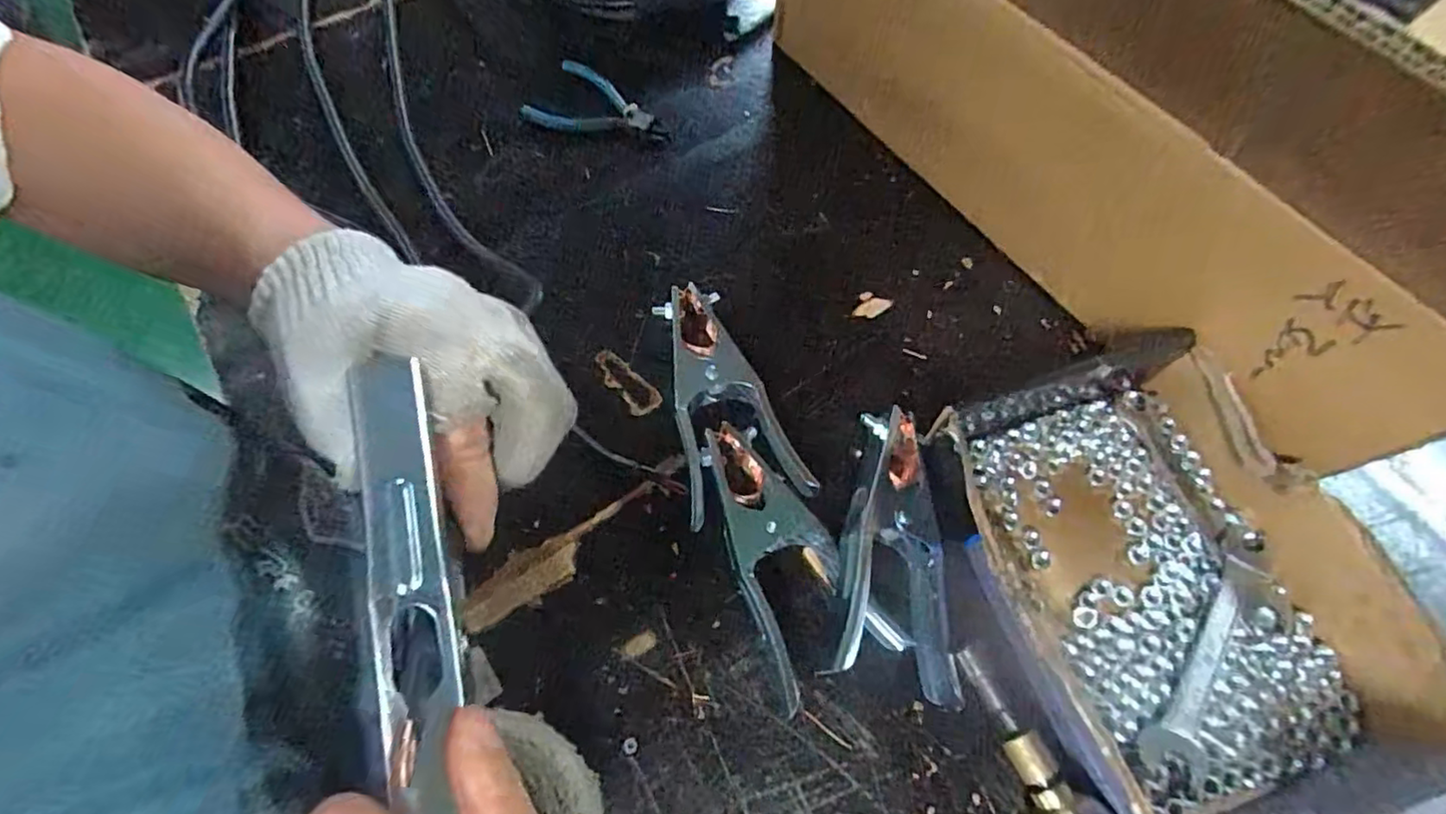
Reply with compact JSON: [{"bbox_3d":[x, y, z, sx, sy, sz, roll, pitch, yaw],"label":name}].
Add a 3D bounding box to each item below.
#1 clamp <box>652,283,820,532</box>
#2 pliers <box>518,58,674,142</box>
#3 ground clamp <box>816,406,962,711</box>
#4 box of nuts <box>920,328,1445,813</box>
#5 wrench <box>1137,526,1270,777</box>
[{"bbox_3d":[-0.005,-0.009,0.414,0.076,0.026,0.159,-17,67,-8],"label":"clamp"},{"bbox_3d":[-0.105,-0.244,0.522,0.123,0.010,0.068,35,70,13],"label":"pliers"},{"bbox_3d":[0.106,0.081,0.370,0.073,0.034,0.157,11,66,4],"label":"ground clamp"},{"bbox_3d":[0.244,0.095,0.348,0.187,0.064,0.251,-18,68,-9],"label":"box of nuts"},{"bbox_3d":[0.270,0.135,0.346,0.031,0.008,0.141,33,69,13],"label":"wrench"}]

